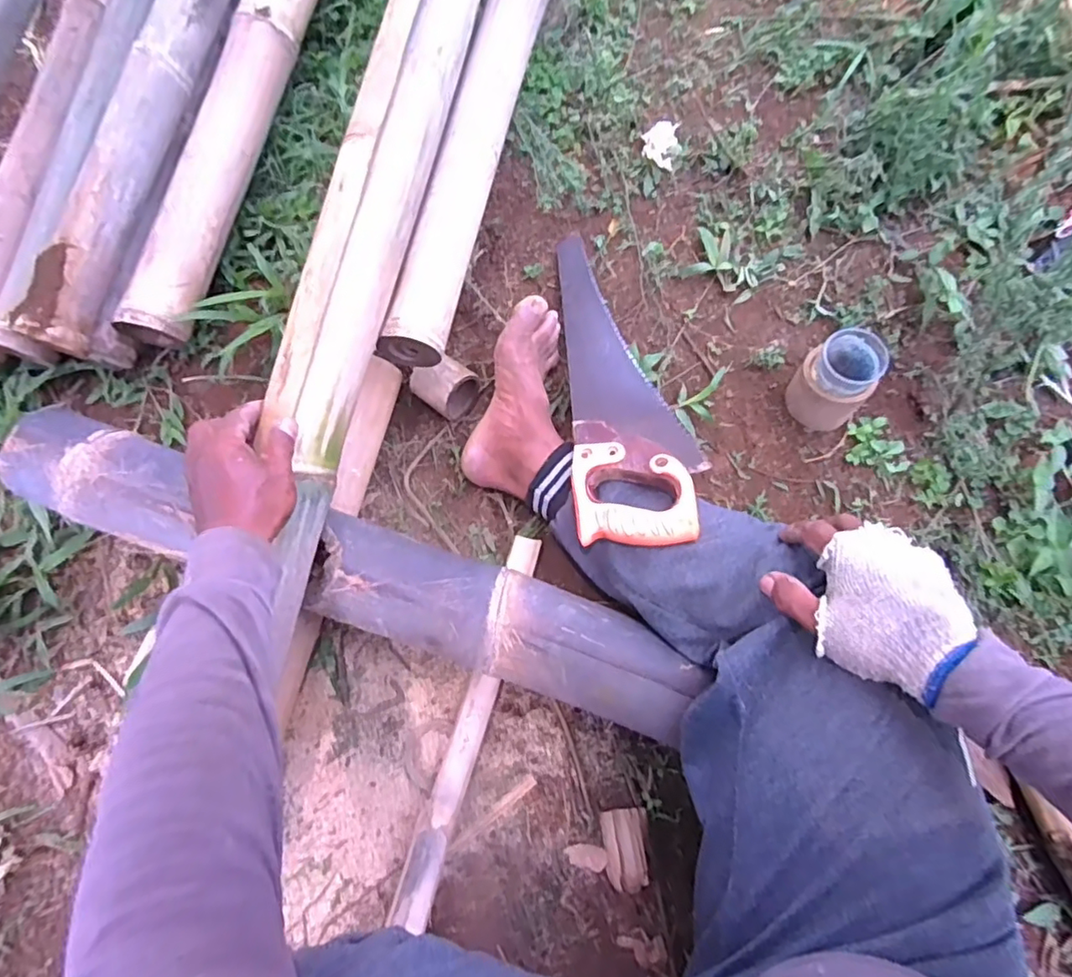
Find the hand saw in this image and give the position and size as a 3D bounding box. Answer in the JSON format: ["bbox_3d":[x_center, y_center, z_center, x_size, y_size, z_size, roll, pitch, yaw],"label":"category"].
[{"bbox_3d":[0.094,-0.135,0.665,0.120,0.016,0.442,-8,56,9],"label":"hand saw"}]

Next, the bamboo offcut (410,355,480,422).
[{"bbox_3d":[-0.109,-0.124,0.715,0.071,0.059,0.060,37,78,11],"label":"bamboo offcut"}]

